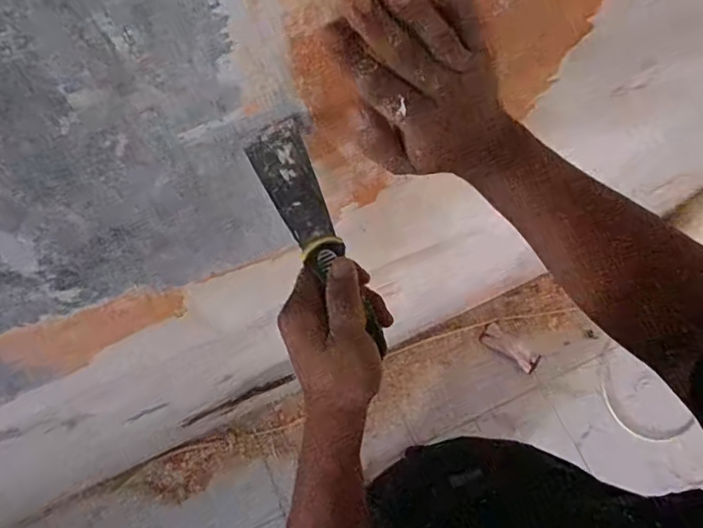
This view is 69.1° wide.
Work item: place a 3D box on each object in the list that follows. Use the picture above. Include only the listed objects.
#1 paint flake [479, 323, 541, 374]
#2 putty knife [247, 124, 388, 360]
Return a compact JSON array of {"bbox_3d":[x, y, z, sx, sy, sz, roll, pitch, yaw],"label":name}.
[{"bbox_3d":[0.456,0.241,1.464,0.172,0.009,0.065,34,115,7],"label":"paint flake"},{"bbox_3d":[-0.020,-0.013,0.363,0.035,0.014,0.172,-28,111,-6],"label":"putty knife"}]

